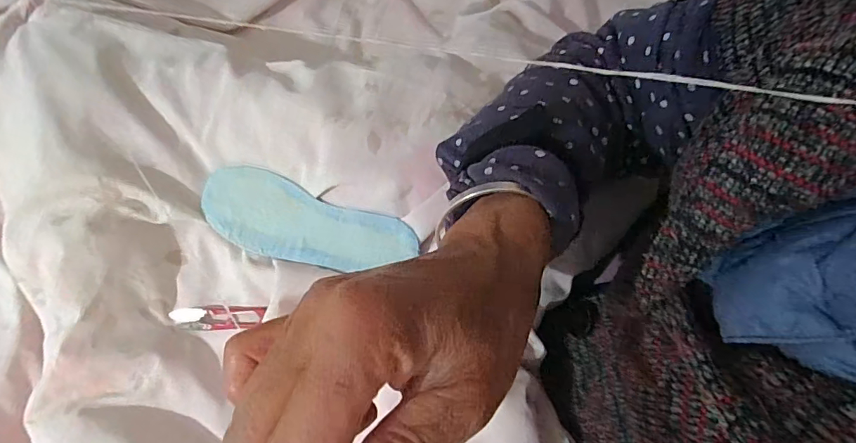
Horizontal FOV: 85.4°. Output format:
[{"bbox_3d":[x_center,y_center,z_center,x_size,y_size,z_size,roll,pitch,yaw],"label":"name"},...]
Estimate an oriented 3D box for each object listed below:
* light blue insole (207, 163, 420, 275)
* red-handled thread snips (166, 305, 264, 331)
[{"bbox_3d":[-0.127,0.005,0.466,0.230,0.007,0.078,20,83,13],"label":"light blue insole"},{"bbox_3d":[-0.212,0.096,0.467,0.096,0.016,0.023,0,62,1],"label":"red-handled thread snips"}]

